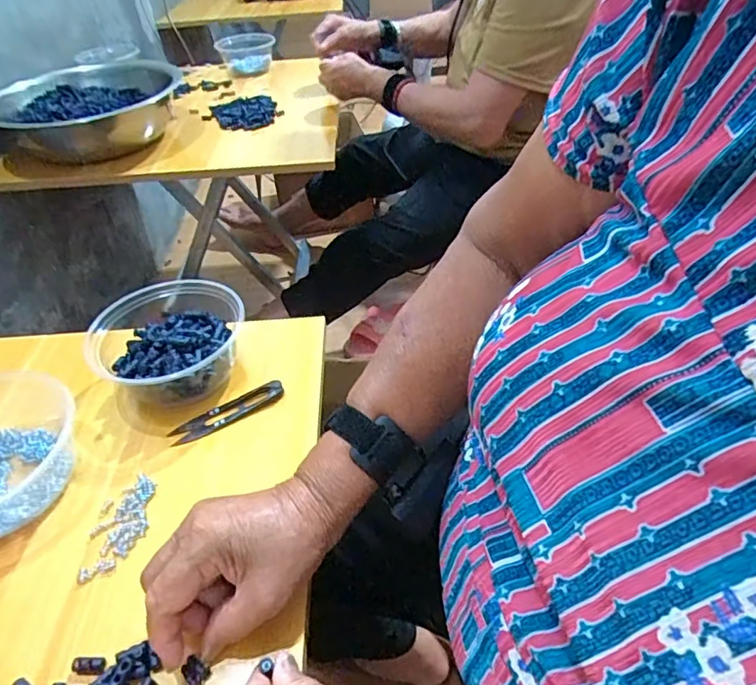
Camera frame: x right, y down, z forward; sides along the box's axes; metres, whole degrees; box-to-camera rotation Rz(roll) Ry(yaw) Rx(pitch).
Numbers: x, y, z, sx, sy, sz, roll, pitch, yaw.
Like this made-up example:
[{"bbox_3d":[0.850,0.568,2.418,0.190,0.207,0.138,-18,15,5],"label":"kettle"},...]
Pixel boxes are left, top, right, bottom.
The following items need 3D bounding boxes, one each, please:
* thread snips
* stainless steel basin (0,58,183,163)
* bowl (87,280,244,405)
[{"bbox_3d":[-0.133,0.060,0.476,0.101,0.012,0.027,-25,45,-22],"label":"thread snips"},{"bbox_3d":[-0.512,-0.415,0.968,0.291,0.101,0.381,-15,42,-11],"label":"stainless steel basin"},{"bbox_3d":[-0.194,0.005,0.495,0.128,0.065,0.137,-4,41,1],"label":"bowl"}]

